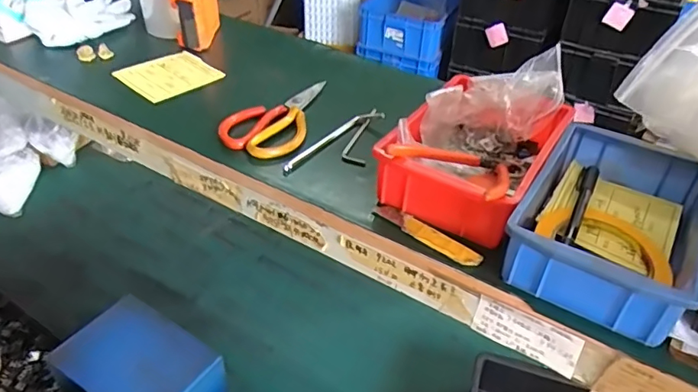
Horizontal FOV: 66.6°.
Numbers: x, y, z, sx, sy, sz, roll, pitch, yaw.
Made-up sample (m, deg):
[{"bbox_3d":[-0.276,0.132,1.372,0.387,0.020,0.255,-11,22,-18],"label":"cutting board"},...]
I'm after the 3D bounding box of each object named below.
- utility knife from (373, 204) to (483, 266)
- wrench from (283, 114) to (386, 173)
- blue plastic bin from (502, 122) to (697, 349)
[{"bbox_3d":[0.066,0.031,0.460,0.105,0.006,0.020,31,47,31],"label":"utility knife"},{"bbox_3d":[-0.017,-0.062,0.566,0.025,0.007,0.144,32,47,31],"label":"wrench"},{"bbox_3d":[0.214,0.018,0.438,0.124,0.054,0.192,22,42,22],"label":"blue plastic bin"}]

